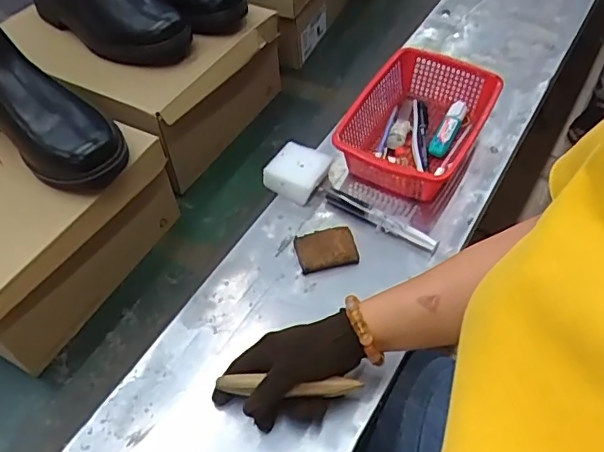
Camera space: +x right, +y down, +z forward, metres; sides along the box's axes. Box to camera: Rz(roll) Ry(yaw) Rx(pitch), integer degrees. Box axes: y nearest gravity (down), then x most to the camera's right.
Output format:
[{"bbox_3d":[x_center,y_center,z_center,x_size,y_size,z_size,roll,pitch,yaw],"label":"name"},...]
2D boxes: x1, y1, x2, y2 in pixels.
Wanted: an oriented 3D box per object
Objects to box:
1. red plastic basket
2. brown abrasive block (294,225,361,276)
[{"bbox_3d":[0.148,-0.125,0.714,0.150,0.072,0.220,22,55,19],"label":"red plastic basket"},{"bbox_3d":[0.027,0.026,0.636,0.067,0.009,0.049,-12,51,-7],"label":"brown abrasive block"}]

